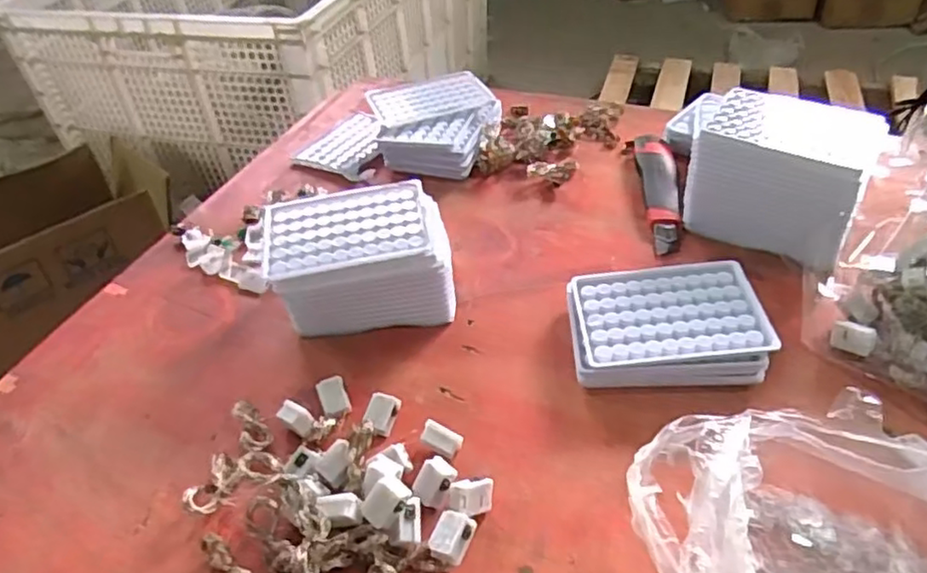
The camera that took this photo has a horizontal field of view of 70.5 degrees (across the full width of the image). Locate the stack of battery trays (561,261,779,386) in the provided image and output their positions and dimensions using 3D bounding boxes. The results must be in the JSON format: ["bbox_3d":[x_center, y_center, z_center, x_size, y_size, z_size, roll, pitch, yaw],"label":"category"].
[{"bbox_3d":[0.150,0.027,0.493,0.134,0.031,0.100,-3,42,4],"label":"stack of battery trays"}]

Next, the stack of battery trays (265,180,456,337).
[{"bbox_3d":[-0.084,-0.023,0.541,0.145,0.070,0.103,-8,42,-3],"label":"stack of battery trays"}]

